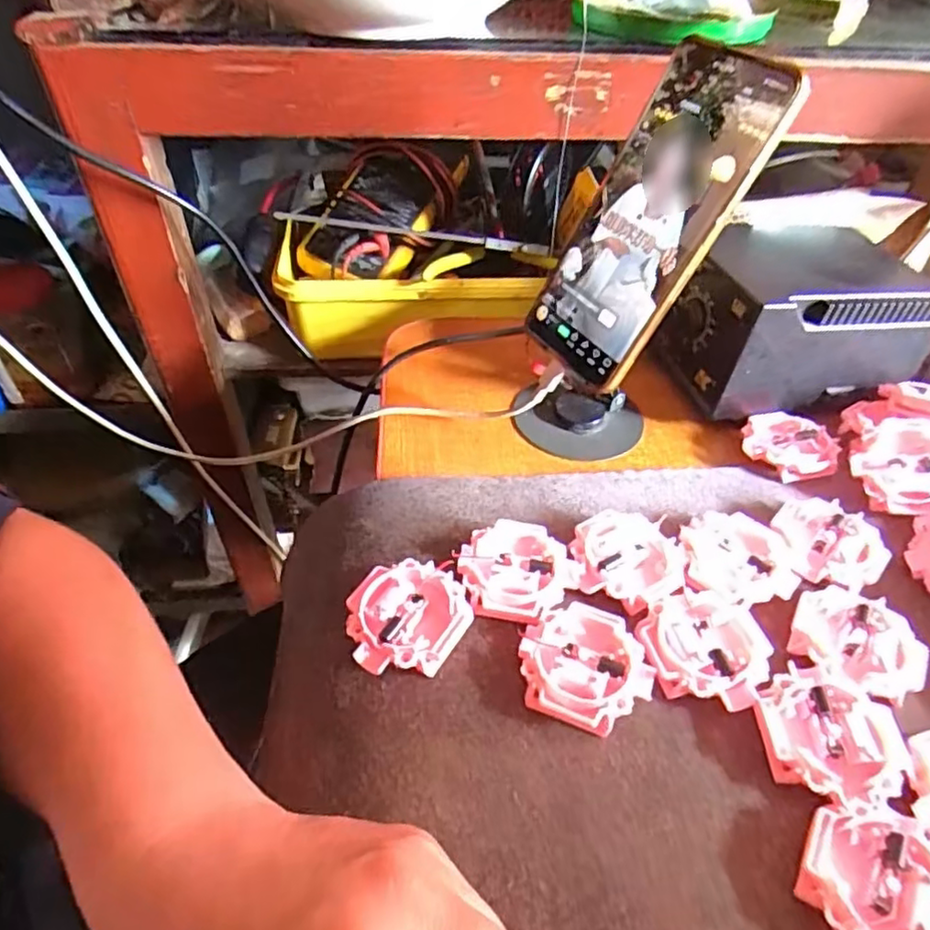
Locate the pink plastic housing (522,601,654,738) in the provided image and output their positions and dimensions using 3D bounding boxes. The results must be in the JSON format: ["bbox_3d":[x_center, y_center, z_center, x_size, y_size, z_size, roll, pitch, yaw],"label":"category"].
[{"bbox_3d":[0.052,0.085,0.276,0.054,0.014,0.050,1,44,-1],"label":"pink plastic housing"}]

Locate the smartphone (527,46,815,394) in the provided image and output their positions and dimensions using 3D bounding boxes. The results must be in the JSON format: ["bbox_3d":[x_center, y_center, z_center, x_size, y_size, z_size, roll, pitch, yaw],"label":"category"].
[{"bbox_3d":[0.091,-0.124,0.331,0.011,0.164,0.078,4,35,-42],"label":"smartphone"}]

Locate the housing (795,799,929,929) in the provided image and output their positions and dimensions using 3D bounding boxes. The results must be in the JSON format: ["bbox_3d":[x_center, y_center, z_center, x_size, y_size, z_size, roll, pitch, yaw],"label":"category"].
[{"bbox_3d":[0.143,0.146,0.219,0.052,0.015,0.052,1,44,-1],"label":"housing"}]

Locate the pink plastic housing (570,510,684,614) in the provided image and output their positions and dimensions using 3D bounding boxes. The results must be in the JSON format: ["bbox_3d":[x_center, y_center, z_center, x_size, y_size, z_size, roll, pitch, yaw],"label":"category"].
[{"bbox_3d":[0.079,0.048,0.318,0.052,0.016,0.053,1,44,-1],"label":"pink plastic housing"}]

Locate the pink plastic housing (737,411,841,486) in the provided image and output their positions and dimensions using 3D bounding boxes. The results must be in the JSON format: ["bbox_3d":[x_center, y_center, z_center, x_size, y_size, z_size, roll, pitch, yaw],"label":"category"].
[{"bbox_3d":[0.194,-0.012,0.385,0.053,0.015,0.048,28,50,24],"label":"pink plastic housing"}]

